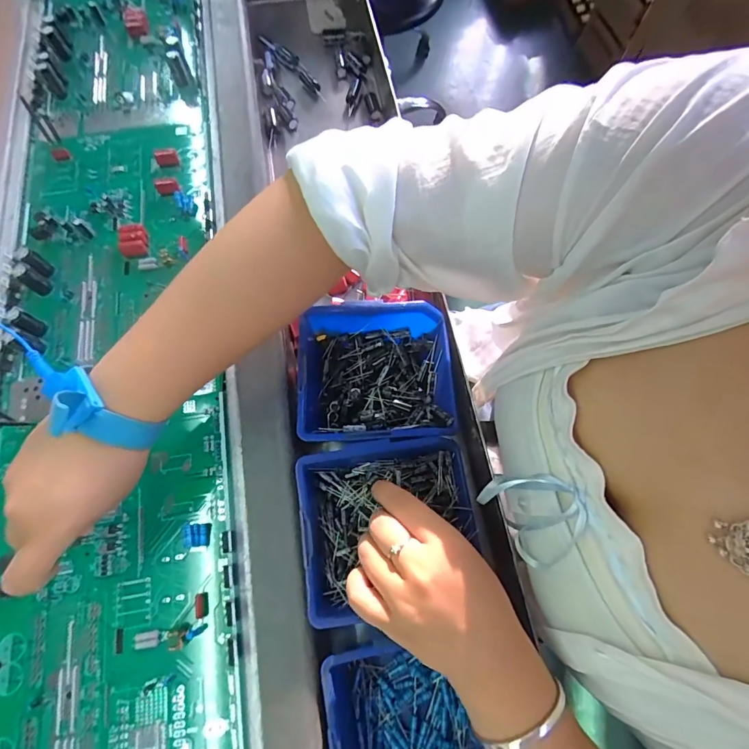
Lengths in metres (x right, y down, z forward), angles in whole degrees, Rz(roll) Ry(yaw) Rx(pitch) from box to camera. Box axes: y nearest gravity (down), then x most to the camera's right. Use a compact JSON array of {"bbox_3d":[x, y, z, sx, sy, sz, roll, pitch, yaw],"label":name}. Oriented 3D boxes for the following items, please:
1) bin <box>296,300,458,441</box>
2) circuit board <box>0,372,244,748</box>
[{"bbox_3d":[0.002,-0.001,0.370,0.126,0.052,0.117,-3,70,1],"label":"bin"},{"bbox_3d":[-0.191,0.173,0.303,0.180,0.010,0.302,-10,70,-1],"label":"circuit board"}]

